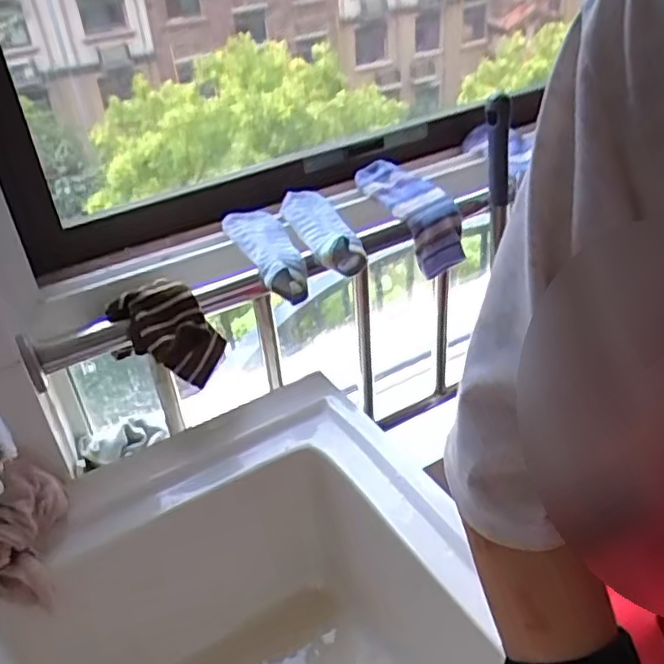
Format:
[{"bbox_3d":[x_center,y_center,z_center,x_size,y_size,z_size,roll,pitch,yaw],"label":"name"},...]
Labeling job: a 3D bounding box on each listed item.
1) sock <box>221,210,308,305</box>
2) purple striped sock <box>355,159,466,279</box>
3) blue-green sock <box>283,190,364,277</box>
[{"bbox_3d":[-0.071,-0.092,0.762,0.060,0.035,0.137,-22,57,-21],"label":"sock"},{"bbox_3d":[0.102,-0.153,0.851,0.081,0.047,0.171,-27,72,-28],"label":"purple striped sock"},{"bbox_3d":[-0.011,-0.122,0.783,0.062,0.032,0.132,-24,63,-24],"label":"blue-green sock"}]

